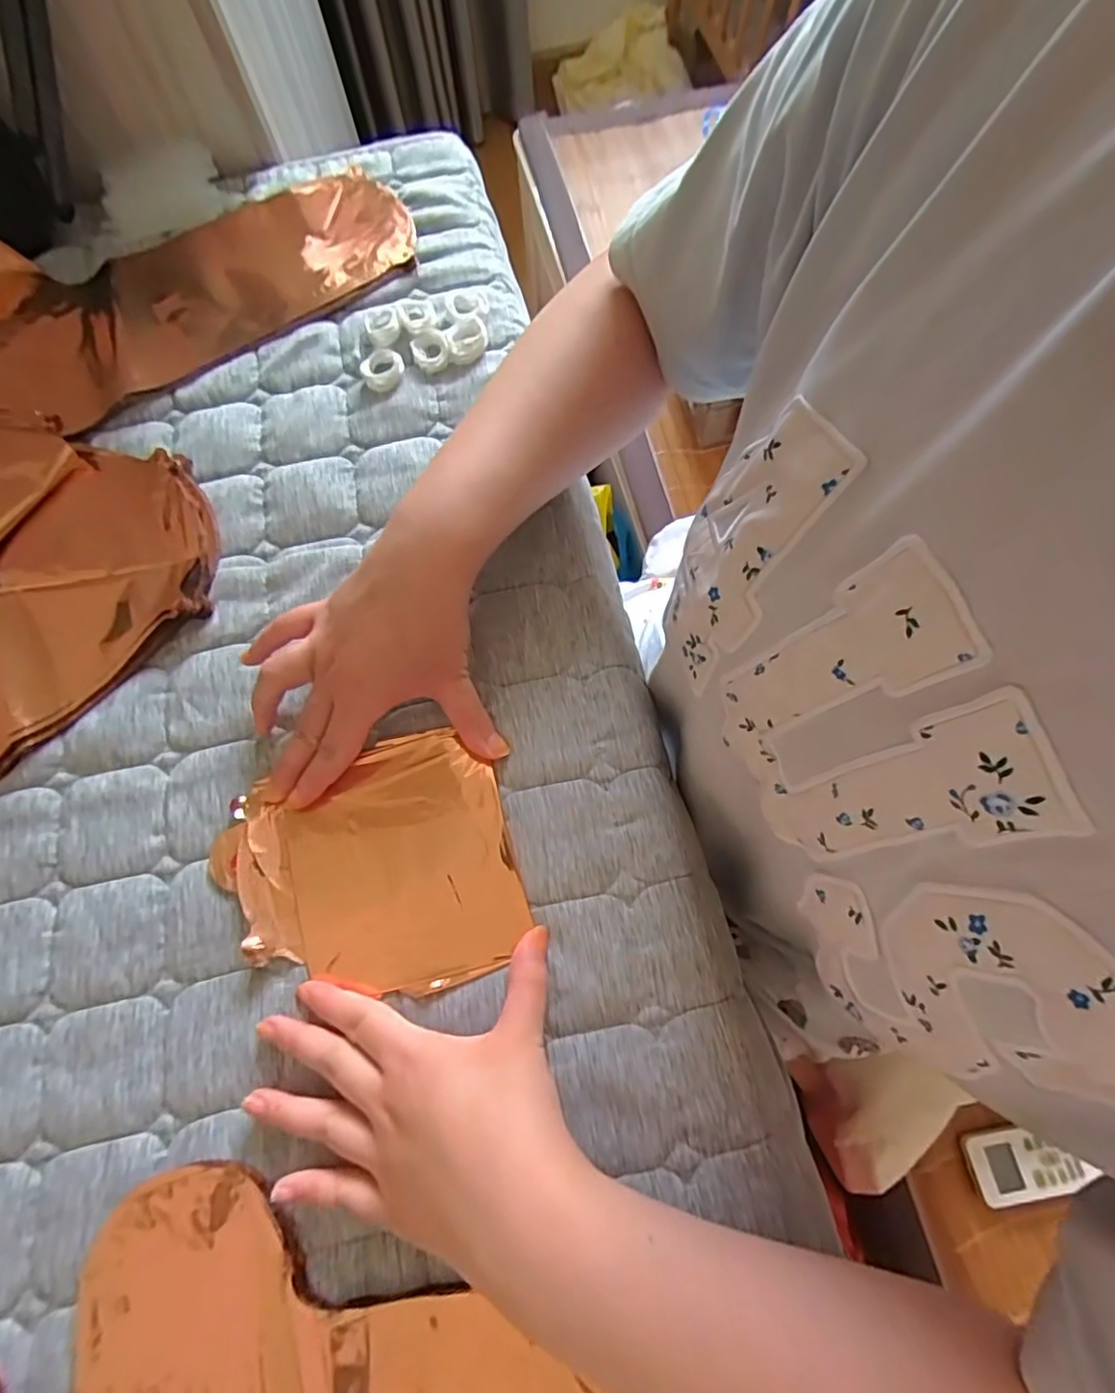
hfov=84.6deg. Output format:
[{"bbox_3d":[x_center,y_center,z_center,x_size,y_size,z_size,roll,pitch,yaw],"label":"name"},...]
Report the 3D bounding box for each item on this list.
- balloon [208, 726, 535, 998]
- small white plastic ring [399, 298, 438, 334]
[{"bbox_3d":[-0.106,0.099,0.349,0.159,0.010,0.137,-15,73,-4],"label":"balloon"},{"bbox_3d":[-0.103,-0.283,0.455,0.025,0.008,0.029,-15,73,-3],"label":"small white plastic ring"}]

